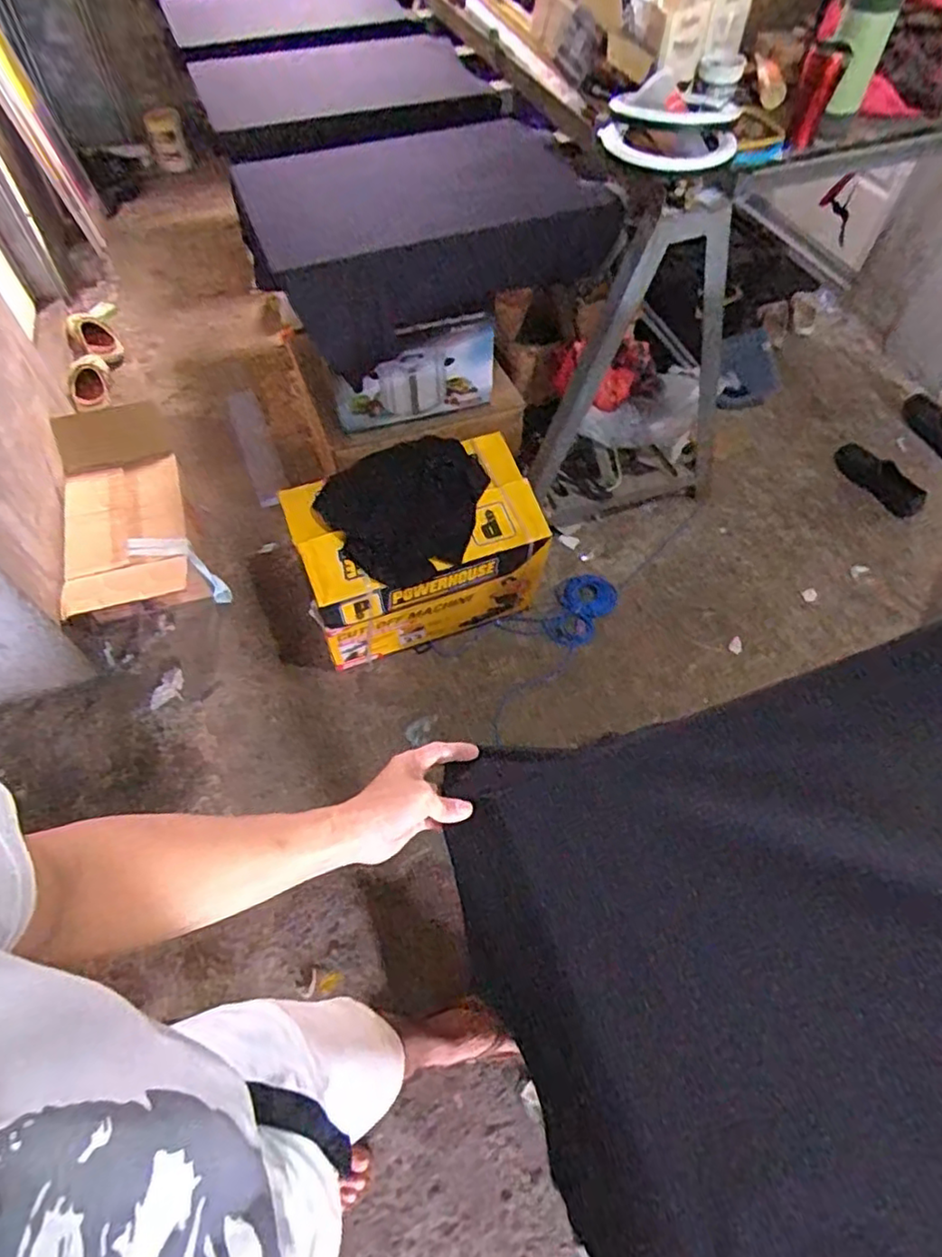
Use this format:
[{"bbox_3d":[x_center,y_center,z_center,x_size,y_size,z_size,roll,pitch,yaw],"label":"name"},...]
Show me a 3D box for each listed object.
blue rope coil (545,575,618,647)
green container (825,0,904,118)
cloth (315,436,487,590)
[{"bbox_3d":[0.299,-0.050,1.775,0.156,0.054,0.262,29,62,17],"label":"blue rope coil"},{"bbox_3d":[0.805,-1.206,1.297,0.090,0.255,0.106,11,32,7],"label":"green container"},{"bbox_3d":[-0.130,-0.270,1.414,0.346,0.033,0.323,-33,76,-9],"label":"cloth"}]

